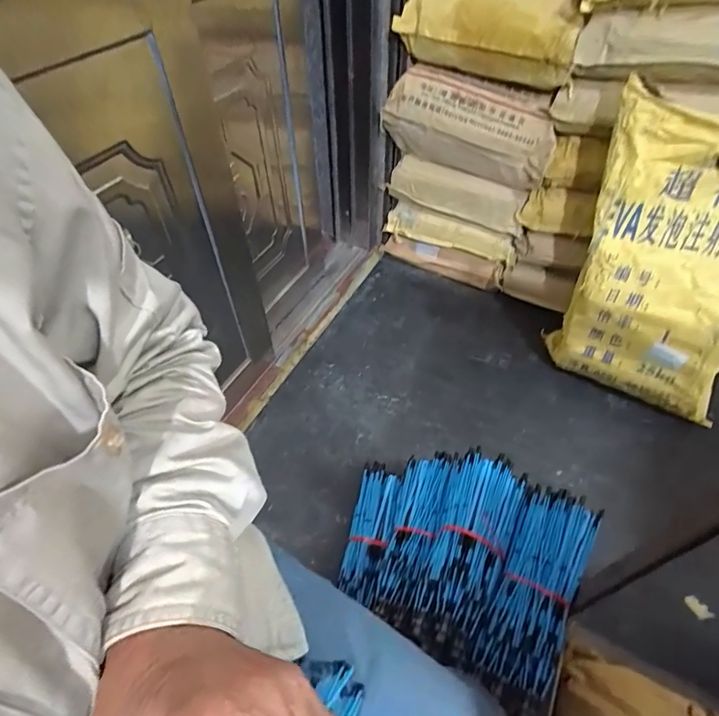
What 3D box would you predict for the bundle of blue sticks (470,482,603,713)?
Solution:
[{"bbox_3d":[0.275,0.351,0.676,0.116,0.066,0.303,22,53,18],"label":"bundle of blue sticks"}]

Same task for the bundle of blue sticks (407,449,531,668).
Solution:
[{"bbox_3d":[0.185,0.304,0.744,0.122,0.061,0.300,21,53,17],"label":"bundle of blue sticks"}]

